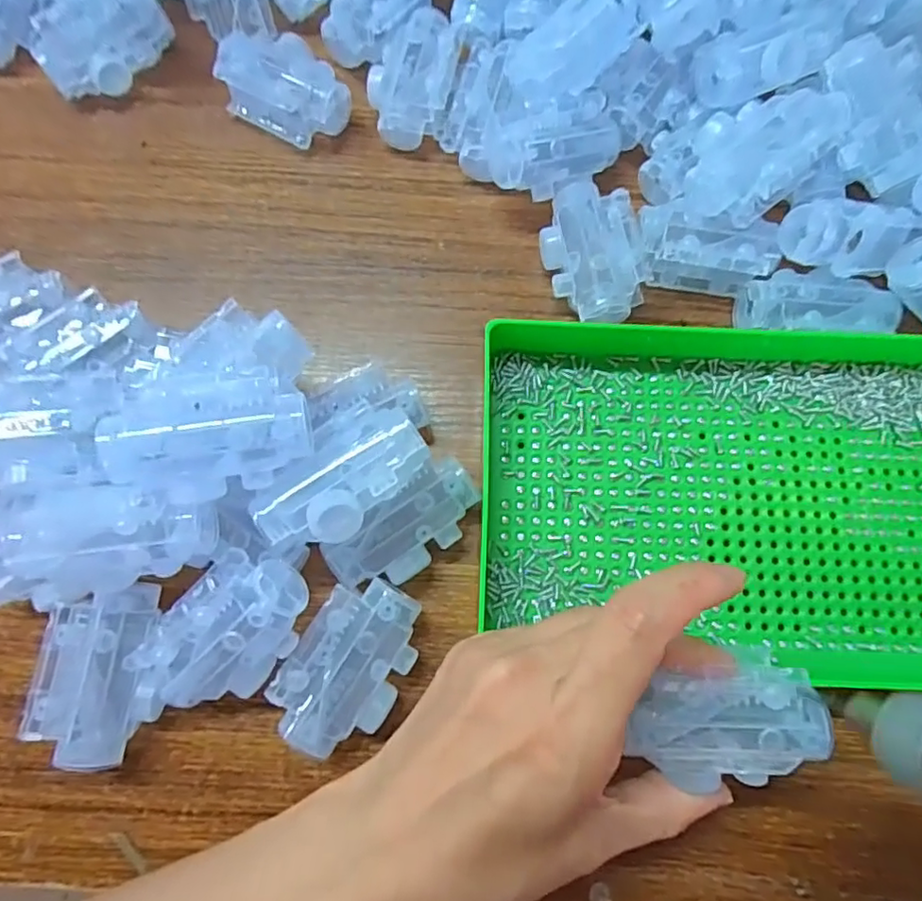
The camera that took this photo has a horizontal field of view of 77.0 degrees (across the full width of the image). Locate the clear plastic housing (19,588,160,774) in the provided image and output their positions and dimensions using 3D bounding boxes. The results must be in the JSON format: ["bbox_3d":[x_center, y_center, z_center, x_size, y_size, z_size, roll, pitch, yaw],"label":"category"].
[{"bbox_3d":[-0.145,0.090,0.235,0.033,0.030,0.069,6,77,3],"label":"clear plastic housing"}]

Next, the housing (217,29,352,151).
[{"bbox_3d":[-0.092,-0.193,0.306,0.063,0.027,0.045,27,79,7],"label":"housing"}]

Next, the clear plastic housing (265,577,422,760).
[{"bbox_3d":[-0.045,0.088,0.240,0.043,0.026,0.068,32,80,8],"label":"clear plastic housing"}]

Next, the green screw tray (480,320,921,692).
[{"bbox_3d":[0.130,0.017,0.258,0.238,0.029,0.152,4,77,2],"label":"green screw tray"}]

